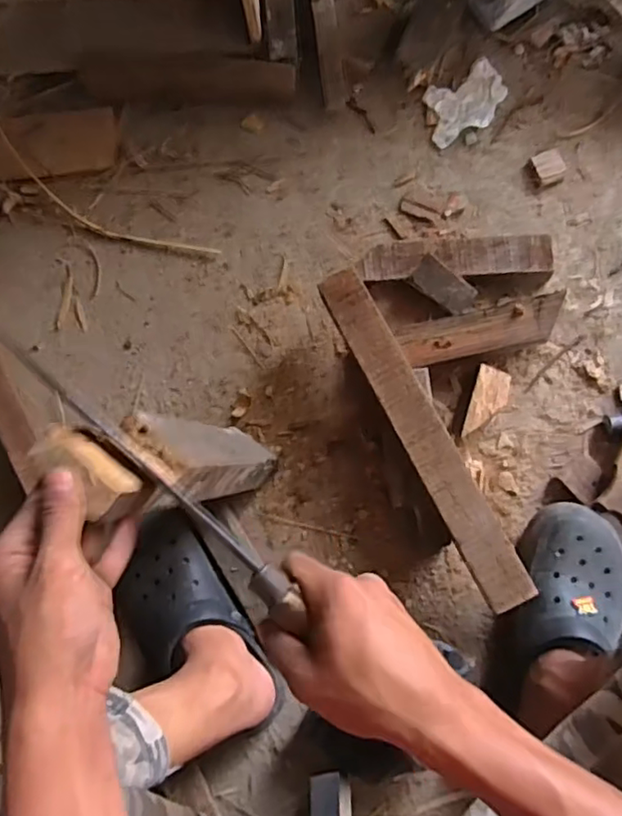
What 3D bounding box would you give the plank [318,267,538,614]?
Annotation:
[{"bbox_3d":[0.120,0.023,0.663,0.051,0.016,0.399,-29,76,8],"label":"plank"}]

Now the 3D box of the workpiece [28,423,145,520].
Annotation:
[{"bbox_3d":[-0.138,0.039,0.367,0.061,0.026,0.033,31,84,4],"label":"workpiece"}]

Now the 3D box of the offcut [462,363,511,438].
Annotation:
[{"bbox_3d":[0.213,-0.003,0.738,0.043,0.039,0.089,17,81,7],"label":"offcut"}]

